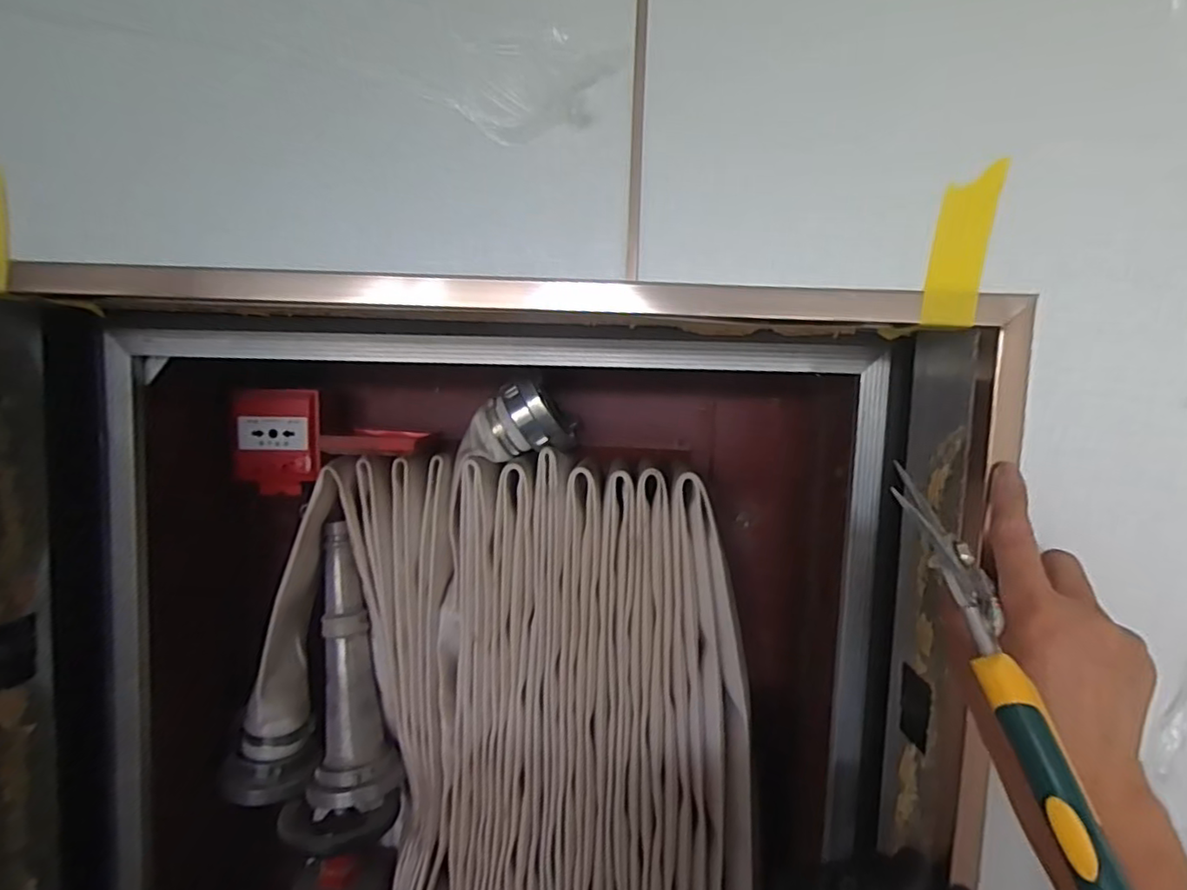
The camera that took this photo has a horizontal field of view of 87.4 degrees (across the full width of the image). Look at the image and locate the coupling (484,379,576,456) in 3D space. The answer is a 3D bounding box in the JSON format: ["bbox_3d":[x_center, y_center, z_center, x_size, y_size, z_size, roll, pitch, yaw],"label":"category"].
[{"bbox_3d":[-0.073,-0.034,0.676,0.083,0.076,0.068,-15,16,19],"label":"coupling"}]

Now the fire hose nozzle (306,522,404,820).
[{"bbox_3d":[-0.266,0.244,0.714,0.092,0.297,0.089,-2,-12,-4],"label":"fire hose nozzle"}]

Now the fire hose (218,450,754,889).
[{"bbox_3d":[-0.099,0.324,0.656,0.519,0.600,0.100,2,5,-1],"label":"fire hose"}]

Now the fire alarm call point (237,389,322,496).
[{"bbox_3d":[-0.359,-0.003,0.700,0.090,0.113,0.059,0,6,-26],"label":"fire alarm call point"}]

